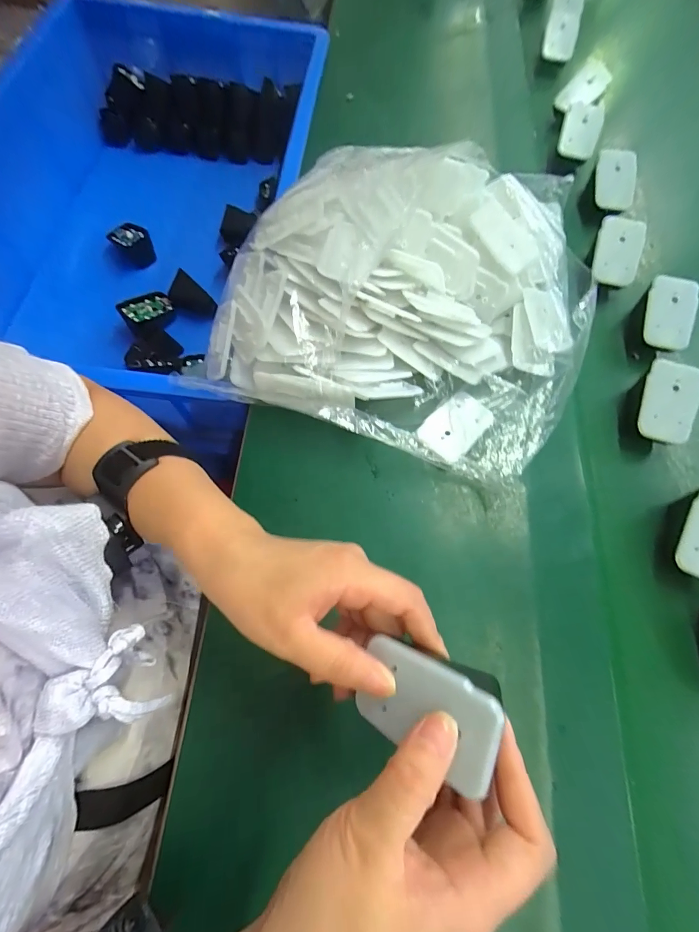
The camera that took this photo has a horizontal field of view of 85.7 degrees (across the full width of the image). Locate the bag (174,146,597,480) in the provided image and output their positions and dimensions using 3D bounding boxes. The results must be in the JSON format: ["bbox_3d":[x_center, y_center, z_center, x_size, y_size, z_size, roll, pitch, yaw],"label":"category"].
[{"bbox_3d":[0.052,-0.164,0.332,0.296,0.105,0.285,18,70,5],"label":"bag"}]

